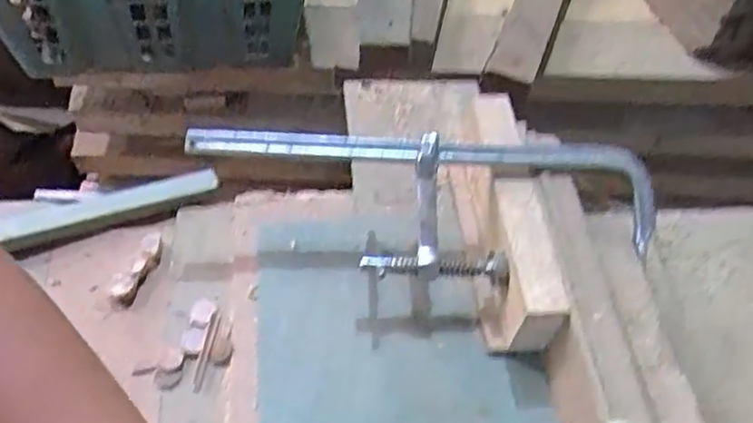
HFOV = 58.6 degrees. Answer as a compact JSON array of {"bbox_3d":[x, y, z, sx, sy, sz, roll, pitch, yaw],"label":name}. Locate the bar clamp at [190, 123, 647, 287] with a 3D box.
[{"bbox_3d":[0.044,-0.006,0.502,0.360,0.059,0.103,-1,55,-6],"label":"bar clamp"}]

